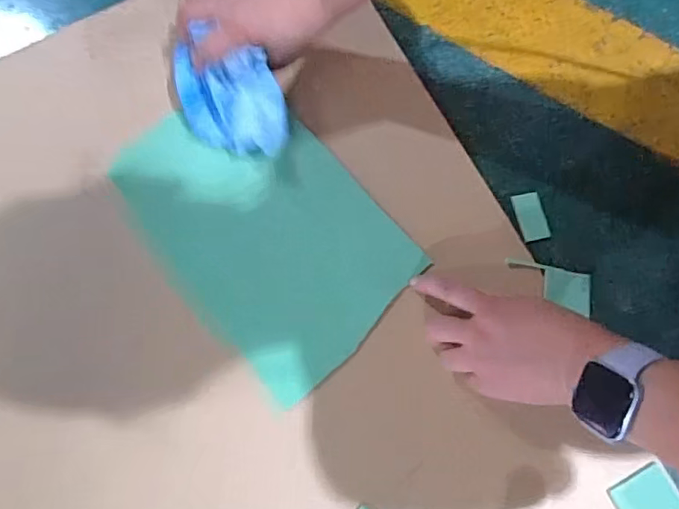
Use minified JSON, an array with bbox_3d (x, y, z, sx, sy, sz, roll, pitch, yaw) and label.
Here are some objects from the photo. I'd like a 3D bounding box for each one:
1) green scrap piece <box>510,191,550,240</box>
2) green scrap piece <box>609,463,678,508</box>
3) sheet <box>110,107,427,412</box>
[{"bbox_3d":[0.176,-0.035,0.462,0.025,0.004,0.044,-12,79,-4],"label":"green scrap piece"},{"bbox_3d":[0.247,0.198,0.407,0.044,0.004,0.043,-32,84,4],"label":"green scrap piece"},{"bbox_3d":[-0.068,-0.025,0.446,0.172,0.008,0.261,-42,82,-9],"label":"sheet"}]

